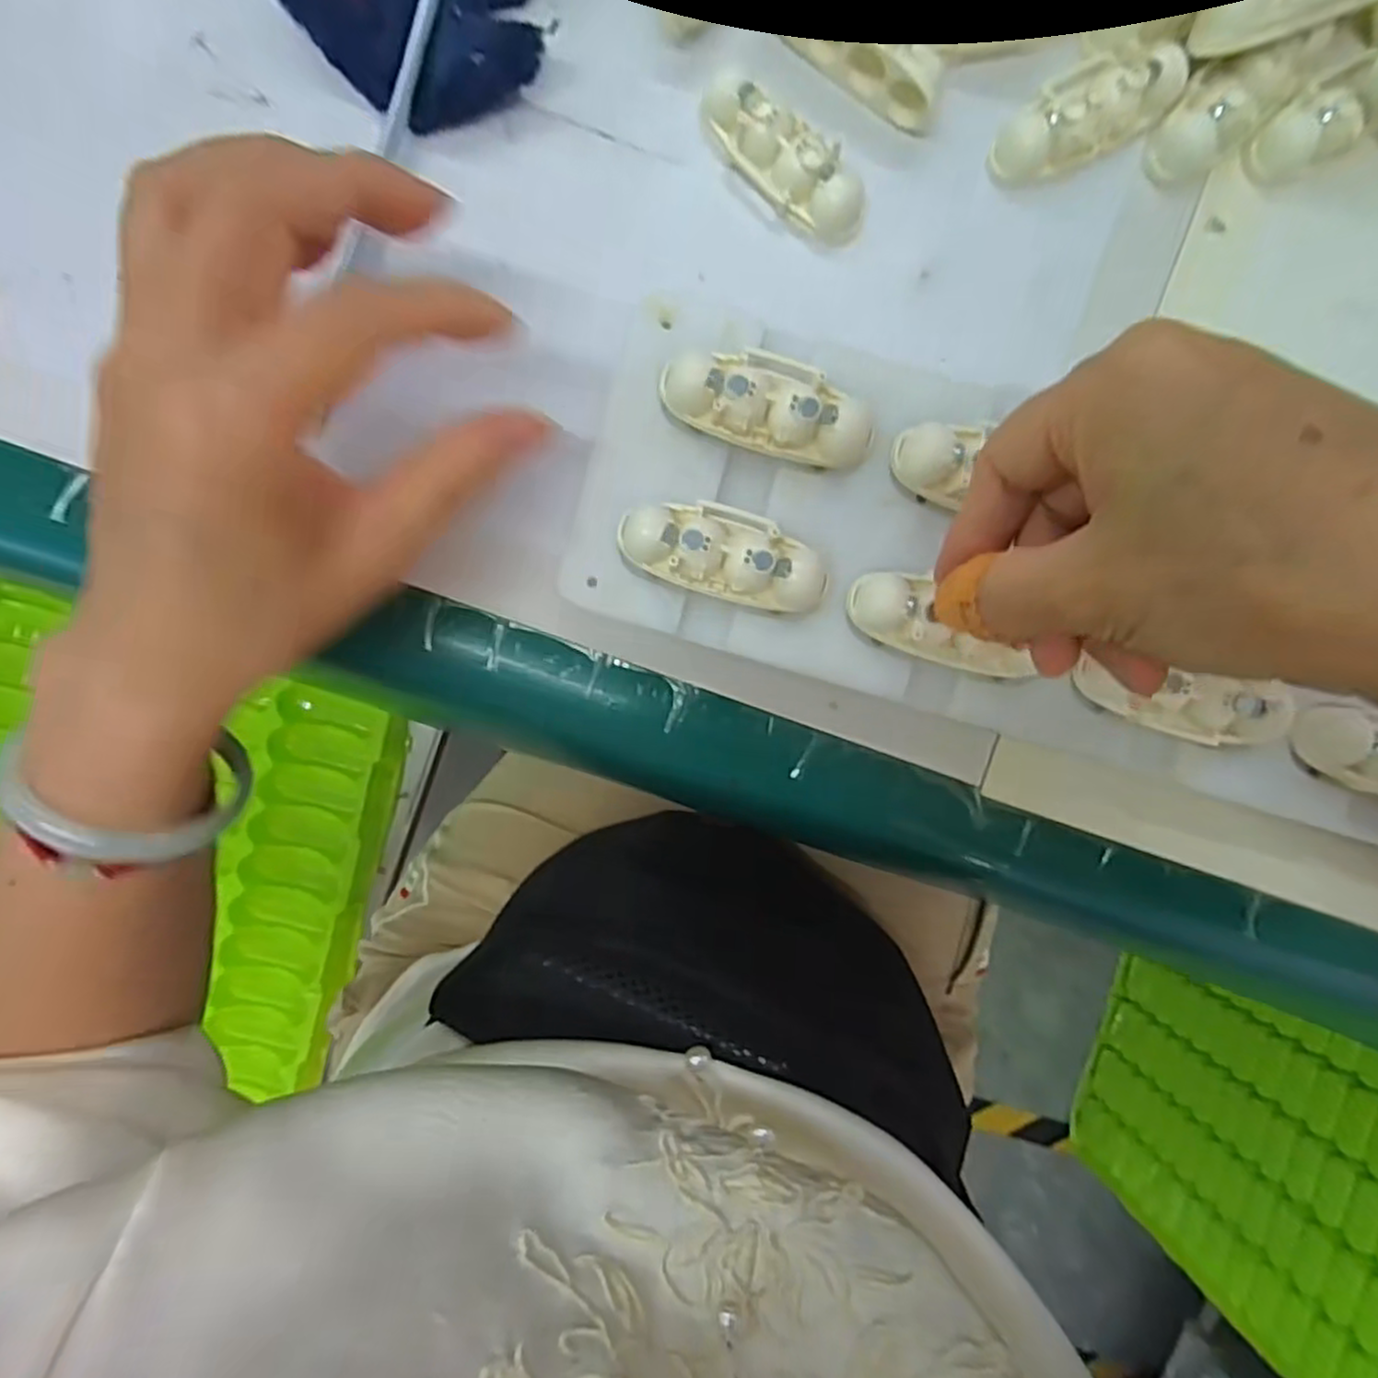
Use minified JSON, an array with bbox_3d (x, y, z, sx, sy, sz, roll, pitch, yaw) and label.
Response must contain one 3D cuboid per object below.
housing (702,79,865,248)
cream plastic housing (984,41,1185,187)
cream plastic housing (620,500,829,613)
[{"bbox_3d":[0.031,-0.168,0.233,0.060,0.015,0.021,43,92,-3],"label":"housing"},{"bbox_3d":[0.126,-0.184,0.233,0.062,0.012,0.024,-26,94,0],"label":"cream plastic housing"},{"bbox_3d":[0.011,-0.041,0.219,0.063,0.013,0.025,16,93,-2],"label":"cream plastic housing"}]

